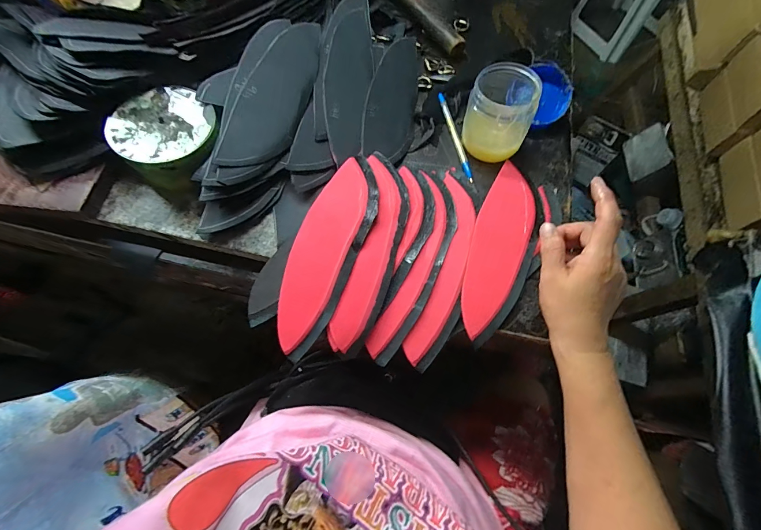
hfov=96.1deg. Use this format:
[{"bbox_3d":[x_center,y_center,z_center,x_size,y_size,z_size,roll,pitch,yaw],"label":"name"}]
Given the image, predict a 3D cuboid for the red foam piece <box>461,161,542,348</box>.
[{"bbox_3d":[0.132,-0.019,0.370,0.067,0.011,0.208,21,68,8],"label":"red foam piece"}]

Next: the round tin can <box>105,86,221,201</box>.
[{"bbox_3d":[-0.219,-0.131,0.367,0.105,0.053,0.098,0,67,-1],"label":"round tin can"}]

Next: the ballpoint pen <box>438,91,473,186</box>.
[{"bbox_3d":[0.096,-0.167,0.440,0.010,0.006,0.143,-10,67,-5],"label":"ballpoint pen"}]

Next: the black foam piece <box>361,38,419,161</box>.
[{"bbox_3d":[0.019,-0.224,0.451,0.064,0.006,0.210,22,66,-19],"label":"black foam piece"}]

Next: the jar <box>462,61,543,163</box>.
[{"bbox_3d":[0.141,-0.177,0.405,0.074,0.090,0.064,24,69,10],"label":"jar"}]

